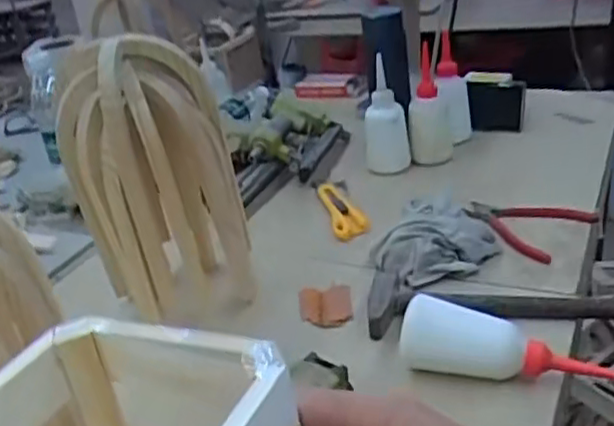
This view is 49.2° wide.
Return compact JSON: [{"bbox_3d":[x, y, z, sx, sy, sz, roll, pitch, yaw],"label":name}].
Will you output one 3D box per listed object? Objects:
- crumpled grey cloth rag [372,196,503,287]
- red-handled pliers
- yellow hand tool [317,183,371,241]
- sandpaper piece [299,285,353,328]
[{"bbox_3d":[0.143,0.033,0.747,0.136,0.054,0.094,-12,28,-10],"label":"crumpled grey cloth rag"},{"bbox_3d":[0.256,0.007,0.801,0.122,0.018,0.144,-26,33,-33],"label":"red-handled pliers"},{"bbox_3d":[0.046,-0.011,0.886,0.043,0.025,0.161,-10,27,-6],"label":"yellow hand tool"},{"bbox_3d":[0.019,0.099,0.708,0.055,0.014,0.065,-6,27,3],"label":"sandpaper piece"}]

